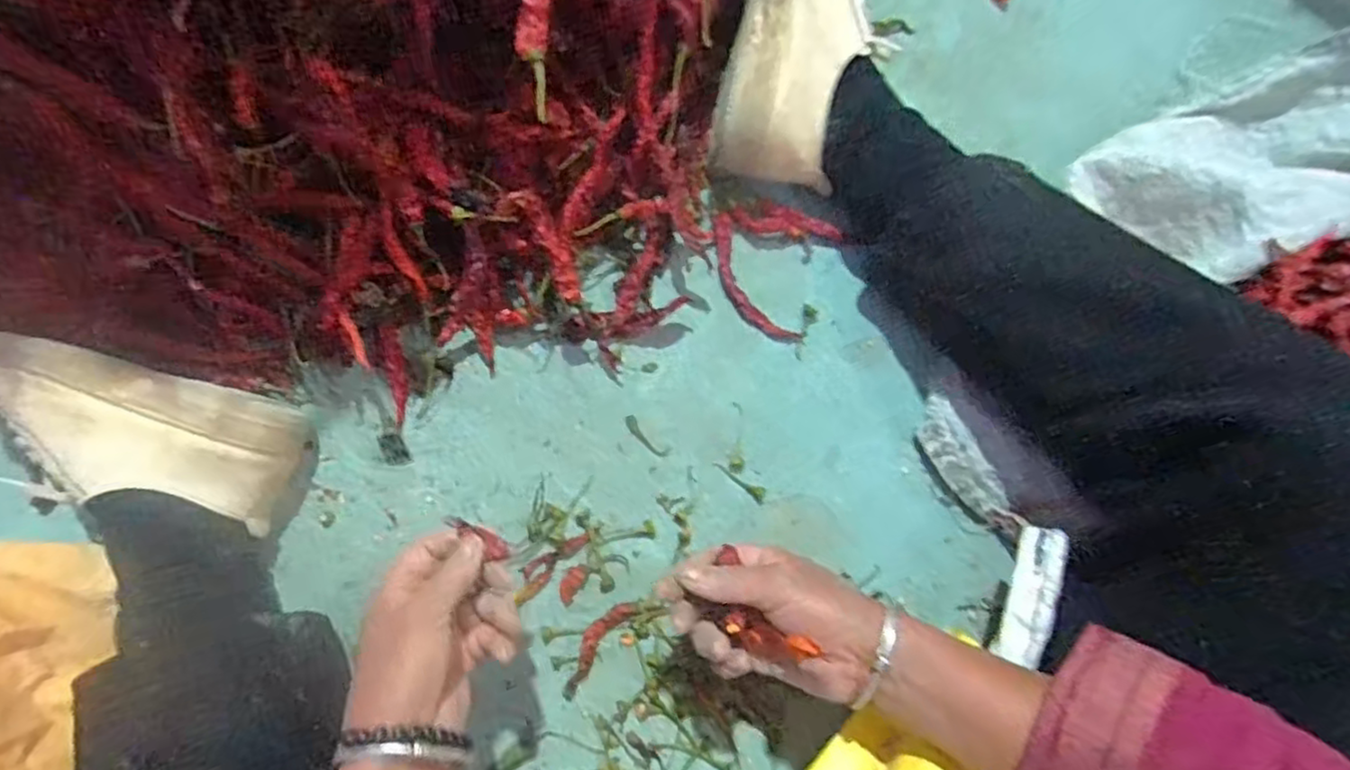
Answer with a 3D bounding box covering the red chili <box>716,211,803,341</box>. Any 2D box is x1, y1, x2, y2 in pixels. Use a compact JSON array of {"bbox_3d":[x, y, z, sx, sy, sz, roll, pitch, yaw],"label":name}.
[{"bbox_3d":[0.051,-0.074,0.500,0.030,0.008,0.106,-30,80,-4],"label":"red chili"}]

